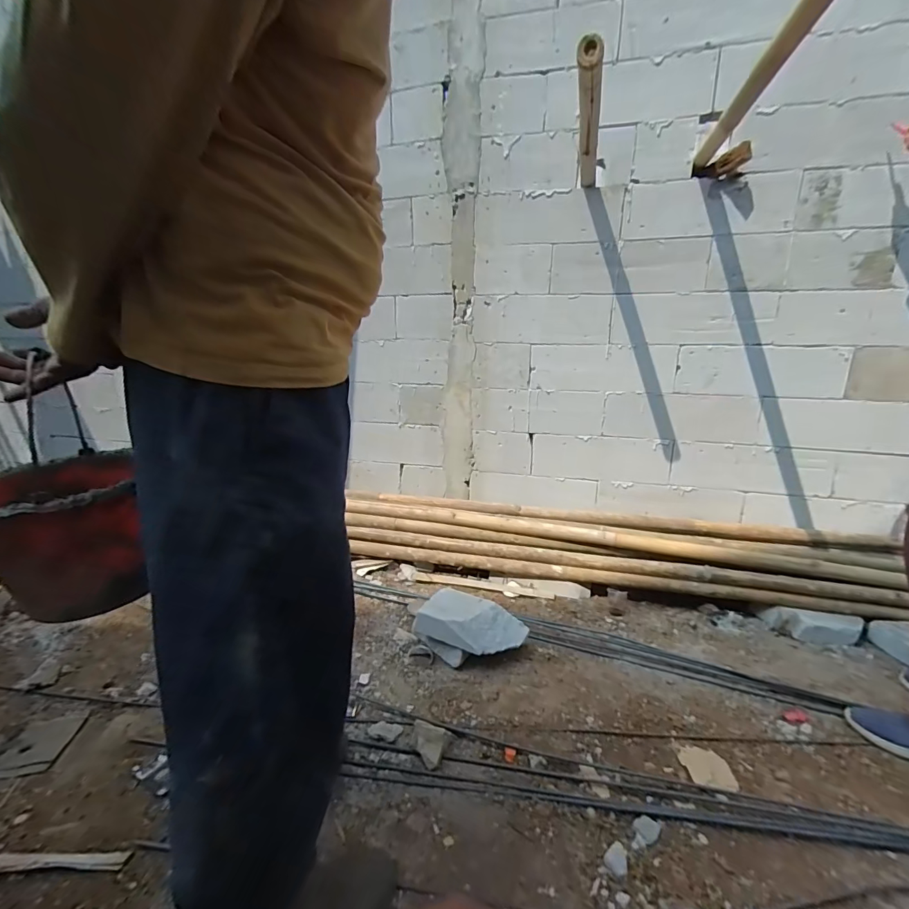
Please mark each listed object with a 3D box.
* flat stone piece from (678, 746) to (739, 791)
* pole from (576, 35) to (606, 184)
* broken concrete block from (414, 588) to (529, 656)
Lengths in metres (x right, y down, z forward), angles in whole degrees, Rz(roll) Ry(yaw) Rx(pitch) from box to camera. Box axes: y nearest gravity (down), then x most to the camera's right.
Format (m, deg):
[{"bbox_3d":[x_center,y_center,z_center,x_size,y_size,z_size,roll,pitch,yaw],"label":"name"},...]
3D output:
[{"bbox_3d":[0.591,0.734,1.013,0.102,0.010,0.098,1,13,2],"label":"flat stone piece"},{"bbox_3d":[0.433,-1.049,1.399,0.068,0.075,0.746,5,13,16],"label":"pole"},{"bbox_3d":[0.052,0.528,1.370,0.327,0.100,0.173,7,14,23],"label":"broken concrete block"}]

